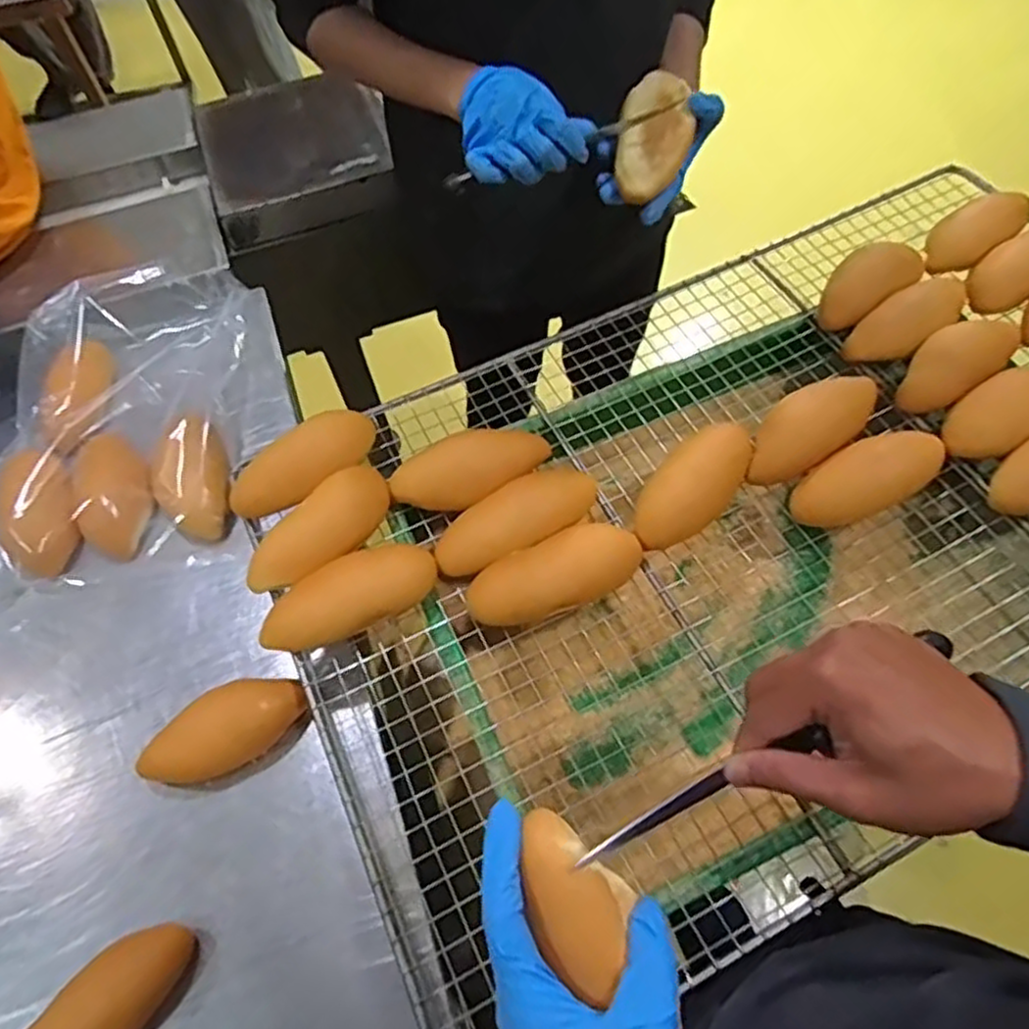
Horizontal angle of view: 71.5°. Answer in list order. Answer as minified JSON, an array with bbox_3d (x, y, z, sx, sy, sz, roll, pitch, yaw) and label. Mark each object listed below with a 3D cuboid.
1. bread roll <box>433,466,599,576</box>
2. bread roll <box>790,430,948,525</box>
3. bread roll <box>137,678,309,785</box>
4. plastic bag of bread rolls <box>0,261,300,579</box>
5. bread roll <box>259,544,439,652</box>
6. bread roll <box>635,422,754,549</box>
[{"bbox_3d":[-0.007,0.004,0.601,0.132,0.059,0.056,-28,61,2],"label":"bread roll"},{"bbox_3d":[0.310,-0.032,0.621,0.138,0.042,0.054,-20,61,-8],"label":"bread roll"},{"bbox_3d":[-0.240,0.180,0.593,0.138,0.042,0.061,-27,62,-11],"label":"bread roll"},{"bbox_3d":[-0.397,-0.113,0.764,0.278,0.072,0.361,-9,60,-1],"label":"plastic bag of bread rolls"},{"bbox_3d":[-0.135,0.073,0.593,0.150,0.053,0.051,-24,61,-10],"label":"bread roll"},{"bbox_3d":[0.158,-0.027,0.625,0.065,0.041,0.146,33,67,21],"label":"bread roll"}]

